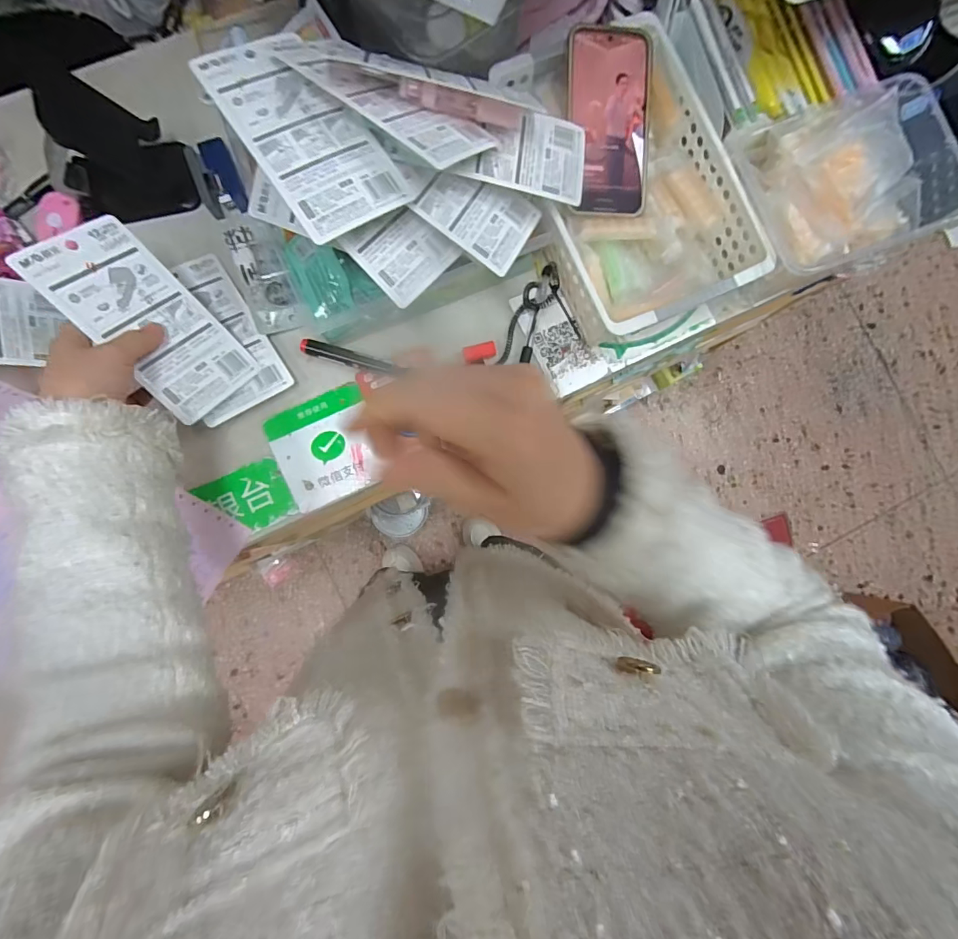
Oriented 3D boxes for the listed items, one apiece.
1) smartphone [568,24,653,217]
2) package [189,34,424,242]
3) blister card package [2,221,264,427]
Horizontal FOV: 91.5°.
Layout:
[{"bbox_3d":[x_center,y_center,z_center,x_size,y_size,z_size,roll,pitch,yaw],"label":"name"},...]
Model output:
[{"bbox_3d":[0.119,-0.312,0.422,0.074,0.016,0.155,-5,100,-4],"label":"smartphone"},{"bbox_3d":[-0.127,-0.244,0.337,0.082,0.017,0.157,-36,89,-5],"label":"package"},{"bbox_3d":[-0.268,-0.124,0.386,0.159,0.008,0.092,50,53,-20],"label":"blister card package"}]

